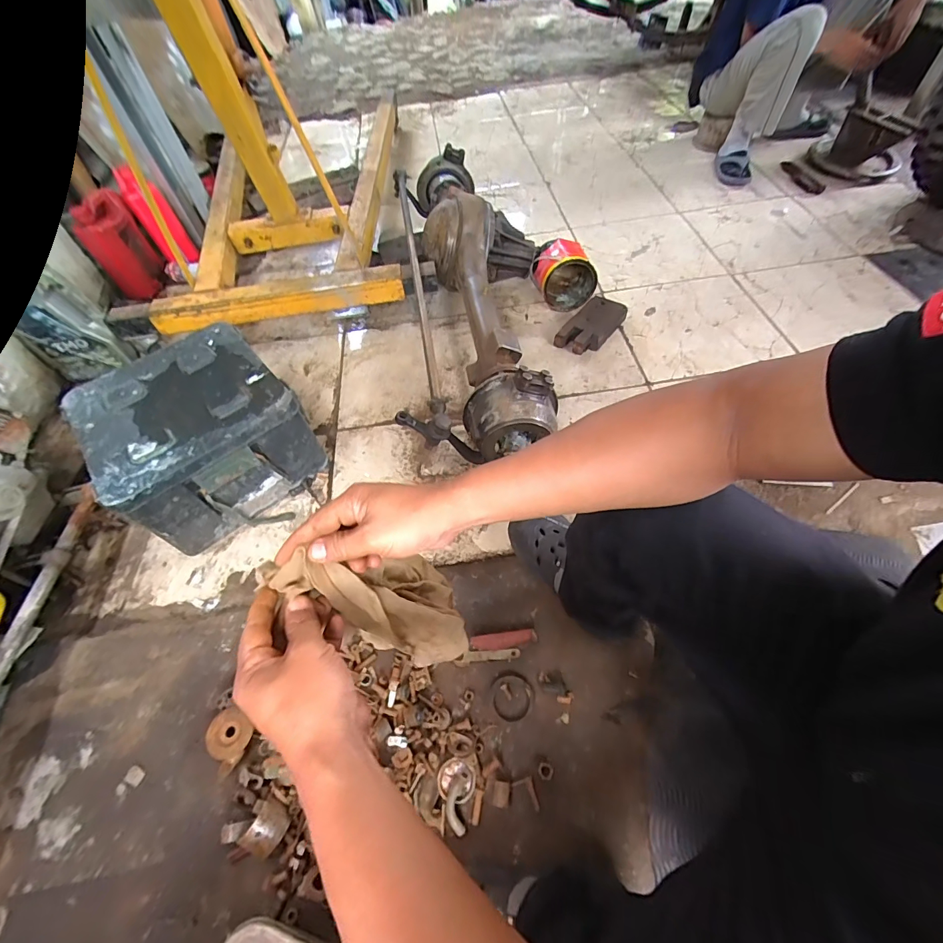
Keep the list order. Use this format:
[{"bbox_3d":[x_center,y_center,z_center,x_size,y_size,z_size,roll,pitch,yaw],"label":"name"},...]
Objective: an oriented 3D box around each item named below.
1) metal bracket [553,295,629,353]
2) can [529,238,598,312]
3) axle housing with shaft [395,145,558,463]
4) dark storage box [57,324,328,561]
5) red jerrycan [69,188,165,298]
[{"bbox_3d":[0.344,-0.418,1.170,0.128,0.068,0.211,29,63,22],"label":"metal bracket"},{"bbox_3d":[0.268,-0.562,1.175,0.151,0.154,0.133,-13,56,-5],"label":"can"},{"bbox_3d":[0.001,-0.512,1.142,0.378,0.244,1.142,-6,56,0],"label":"axle housing with shaft"},{"bbox_3d":[-0.575,-0.075,0.913,0.360,0.236,0.374,-38,62,-20],"label":"dark storage box"},{"bbox_3d":[-1.101,-0.709,1.310,0.114,0.267,0.154,-6,56,0],"label":"red jerrycan"}]

